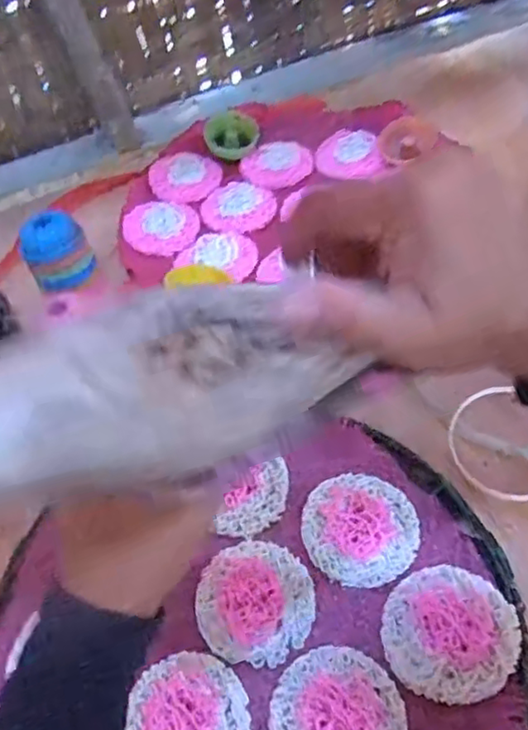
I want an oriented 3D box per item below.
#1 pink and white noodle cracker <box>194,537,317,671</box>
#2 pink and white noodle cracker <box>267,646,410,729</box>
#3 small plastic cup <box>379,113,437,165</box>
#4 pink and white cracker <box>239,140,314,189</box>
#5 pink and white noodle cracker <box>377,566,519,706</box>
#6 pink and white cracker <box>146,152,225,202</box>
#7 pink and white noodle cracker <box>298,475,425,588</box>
[{"bbox_3d":[-0.007,0.156,0.423,0.077,0.004,0.076,-5,53,6],"label":"pink and white noodle cracker"},{"bbox_3d":[0.044,0.210,0.375,0.077,0.004,0.080,-5,53,6],"label":"pink and white noodle cracker"},{"bbox_3d":[0.158,-0.251,0.696,0.057,0.020,0.061,9,55,16],"label":"small plastic cup"},{"bbox_3d":[0.014,-0.229,0.717,0.080,0.007,0.071,-14,52,-1],"label":"pink and white cracker"},{"bbox_3d":[0.116,0.167,0.398,0.080,0.014,0.077,-5,53,6],"label":"pink and white noodle cracker"},{"bbox_3d":[-0.091,-0.216,0.719,0.077,0.006,0.084,-41,57,-20],"label":"pink and white cracker"},{"bbox_3d":[0.068,0.114,0.446,0.076,0.007,0.081,-5,53,6],"label":"pink and white noodle cracker"}]

